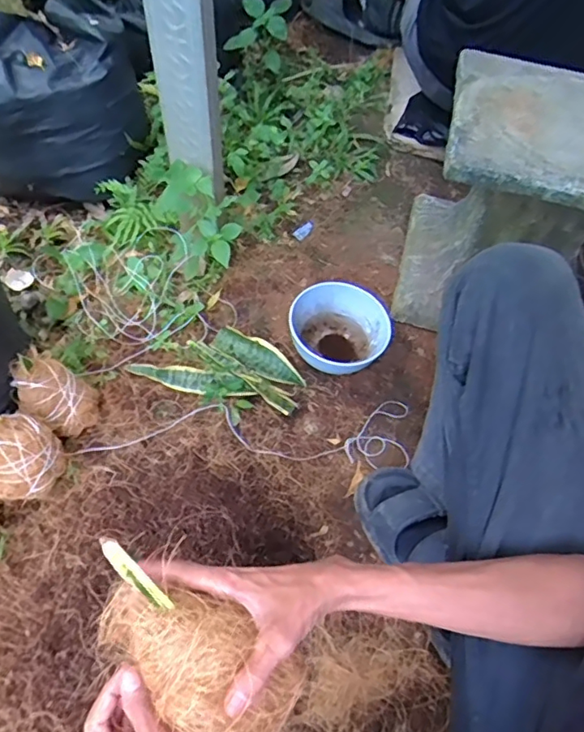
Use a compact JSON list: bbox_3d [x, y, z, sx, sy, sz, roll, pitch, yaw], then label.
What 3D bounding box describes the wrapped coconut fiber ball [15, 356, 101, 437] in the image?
[{"bbox_3d":[-0.298,0.042,0.695,0.072,0.109,0.071,3,58,-5],"label":"wrapped coconut fiber ball"}]

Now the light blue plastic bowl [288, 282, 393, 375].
[{"bbox_3d":[0.068,-0.045,0.806,0.144,0.079,0.139,3,58,-5],"label":"light blue plastic bowl"}]

